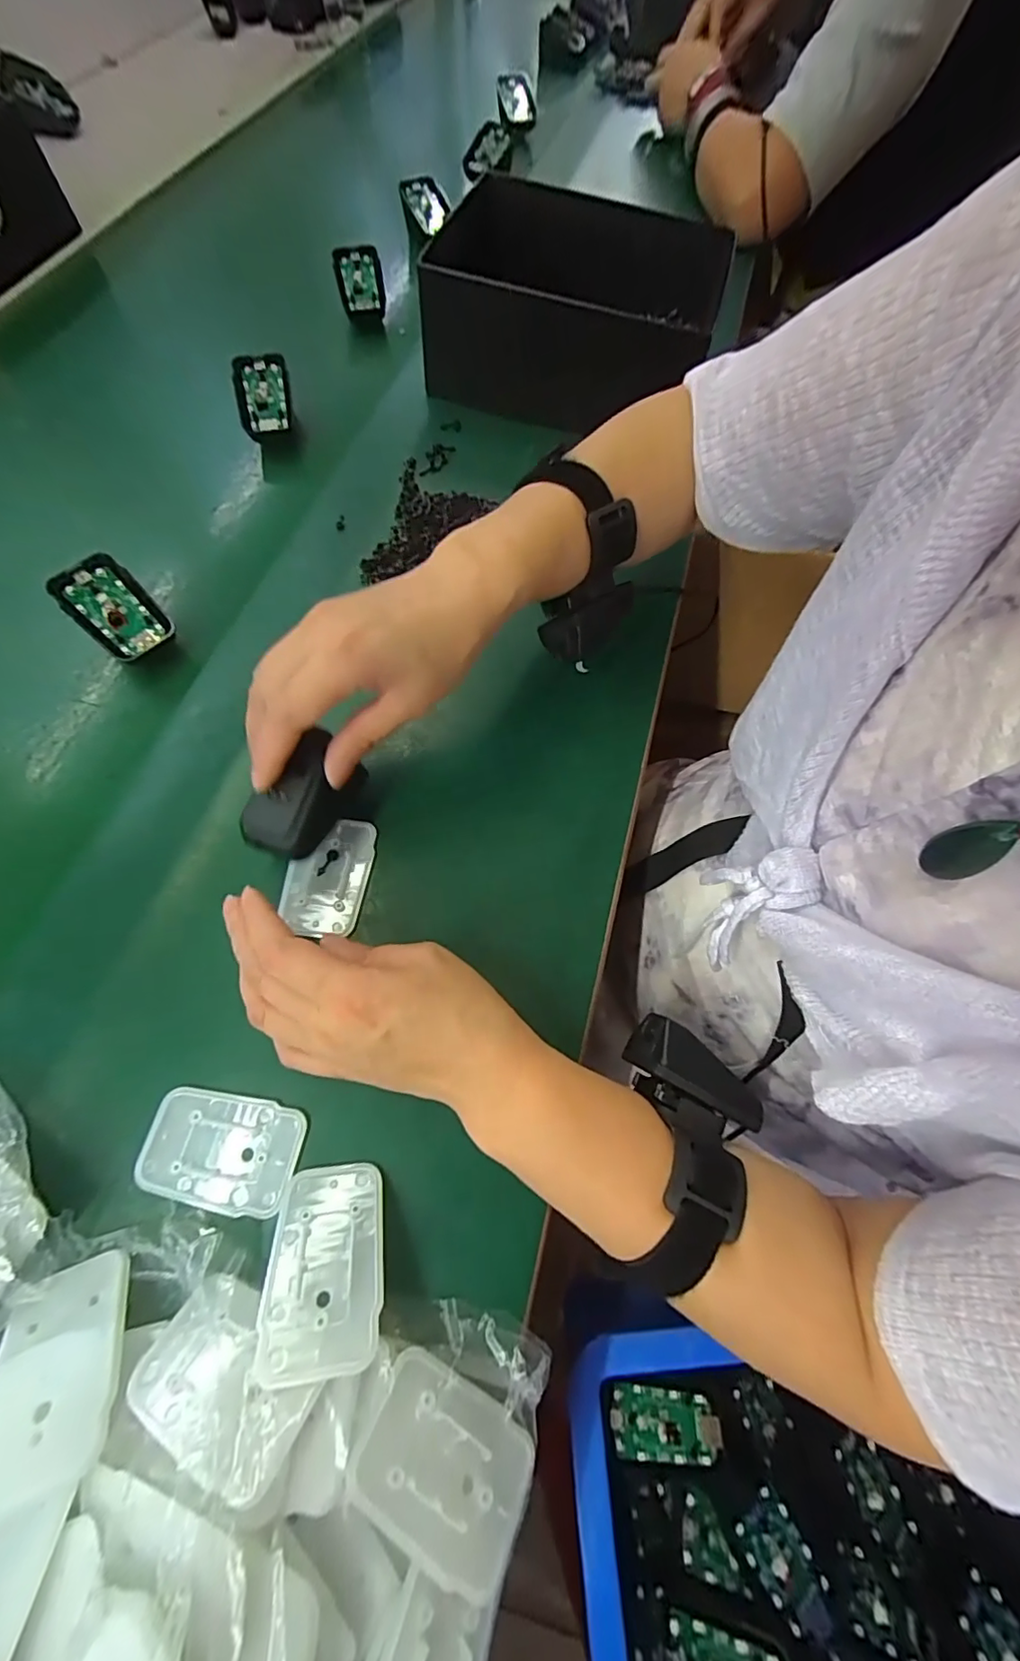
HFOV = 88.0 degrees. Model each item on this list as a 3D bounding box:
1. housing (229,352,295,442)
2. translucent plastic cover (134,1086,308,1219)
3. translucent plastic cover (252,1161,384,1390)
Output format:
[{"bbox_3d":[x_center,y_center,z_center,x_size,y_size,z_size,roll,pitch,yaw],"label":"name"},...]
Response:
[{"bbox_3d":[-0.207,-0.365,0.443,0.044,0.011,0.070,-9,91,-16],"label":"housing"},{"bbox_3d":[-0.133,0.147,0.244,0.068,0.005,0.044,12,66,3],"label":"translucent plastic cover"},{"bbox_3d":[-0.076,0.177,0.218,0.045,0.005,0.069,-2,37,-11],"label":"translucent plastic cover"}]

